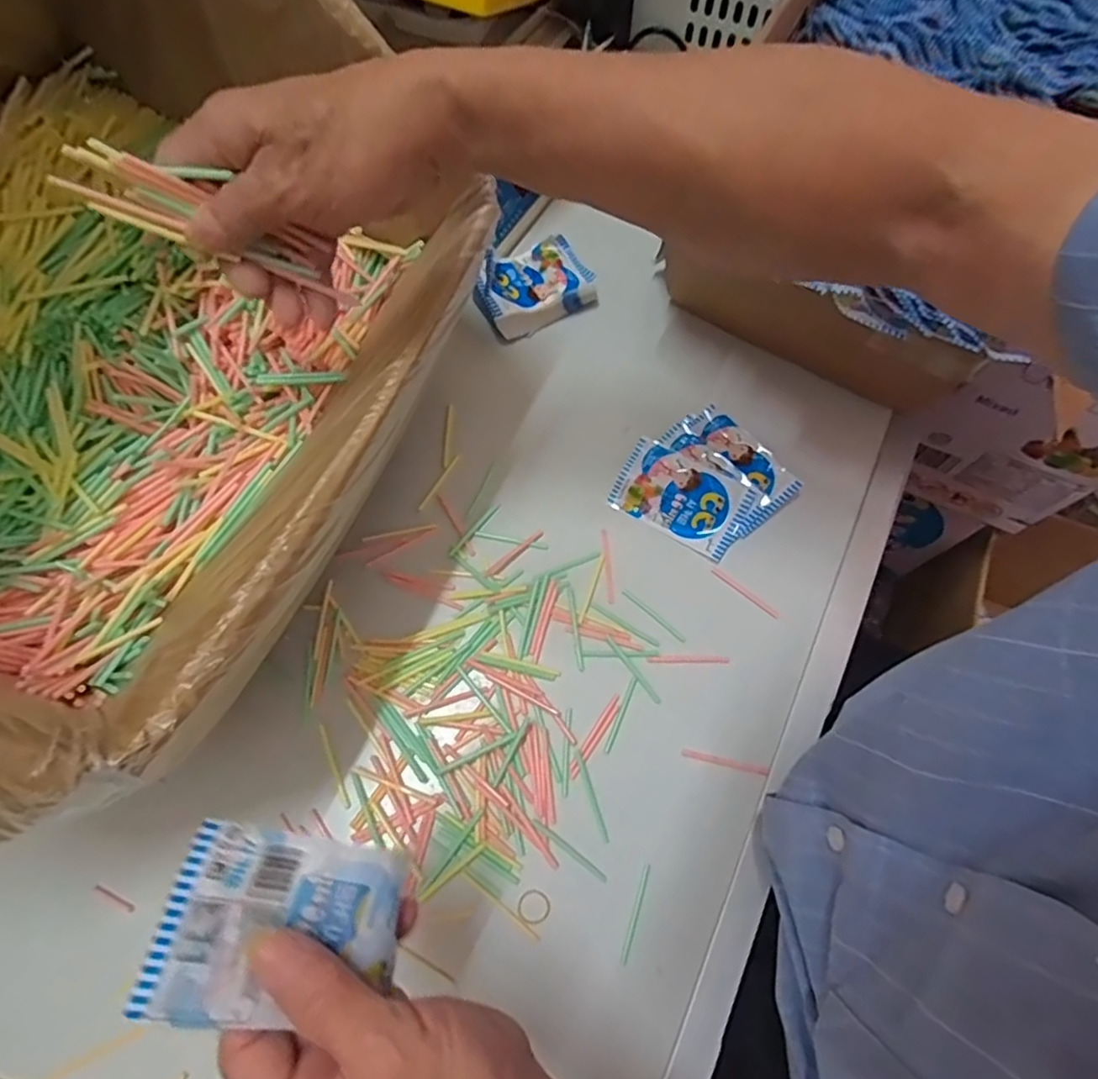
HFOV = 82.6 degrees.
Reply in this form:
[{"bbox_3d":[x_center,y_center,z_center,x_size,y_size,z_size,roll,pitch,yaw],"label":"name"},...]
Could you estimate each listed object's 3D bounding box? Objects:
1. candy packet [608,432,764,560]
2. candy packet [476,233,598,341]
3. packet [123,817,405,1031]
[{"bbox_3d":[0.107,-0.034,0.505,0.104,0.007,0.064,28,92,10],"label":"candy packet"},{"bbox_3d":[-0.016,-0.237,0.588,0.106,0.034,0.076,-28,71,-13],"label":"candy packet"},{"bbox_3d":[-0.101,0.151,0.244,0.090,0.006,0.063,26,65,-26],"label":"packet"}]

